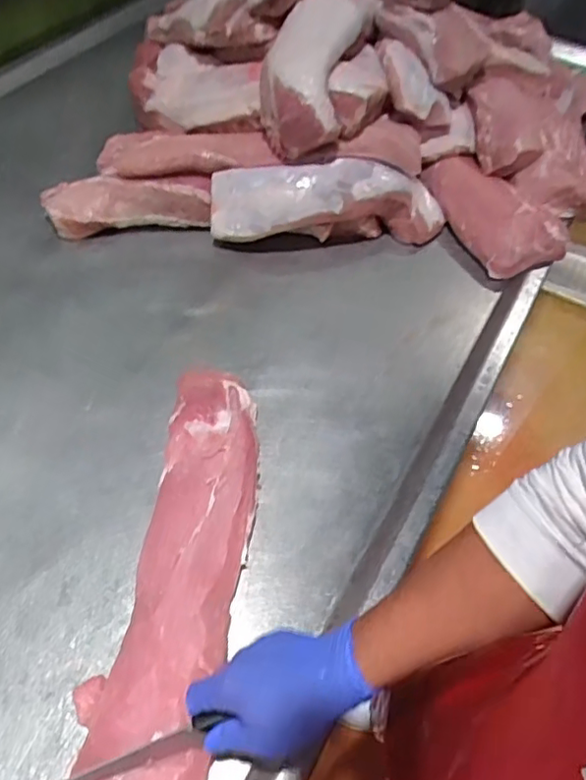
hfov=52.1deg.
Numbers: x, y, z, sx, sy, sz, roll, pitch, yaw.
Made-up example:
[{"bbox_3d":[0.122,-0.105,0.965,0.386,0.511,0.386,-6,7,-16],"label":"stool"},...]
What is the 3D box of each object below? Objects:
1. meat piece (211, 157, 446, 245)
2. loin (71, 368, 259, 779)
[{"bbox_3d":[0.060,-0.306,0.978,0.380,0.106,0.099,-3,55,-5],"label":"meat piece"},{"bbox_3d":[-0.122,0.196,0.641,0.131,0.051,0.527,7,54,2],"label":"loin"}]

